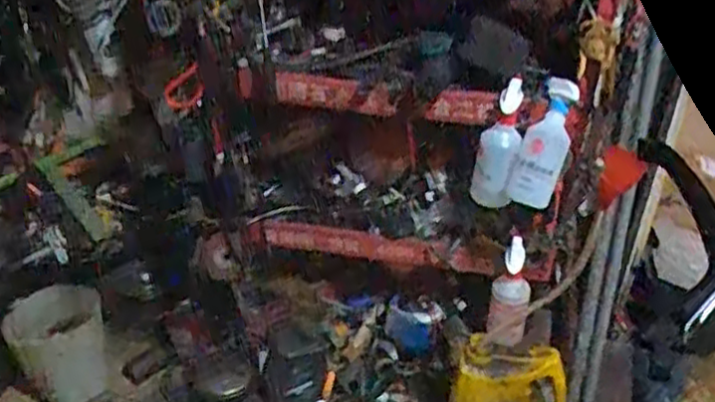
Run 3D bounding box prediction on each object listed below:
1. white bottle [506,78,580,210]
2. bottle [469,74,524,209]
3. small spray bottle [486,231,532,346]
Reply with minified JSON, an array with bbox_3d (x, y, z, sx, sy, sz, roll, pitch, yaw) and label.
[{"bbox_3d":[0.315,-0.099,1.266,0.081,0.222,0.052,11,17,4],"label":"white bottle"},{"bbox_3d":[0.247,-0.096,1.299,0.071,0.212,0.073,10,36,12],"label":"bottle"},{"bbox_3d":[0.303,0.175,1.457,0.076,0.234,0.058,5,9,0],"label":"small spray bottle"}]

